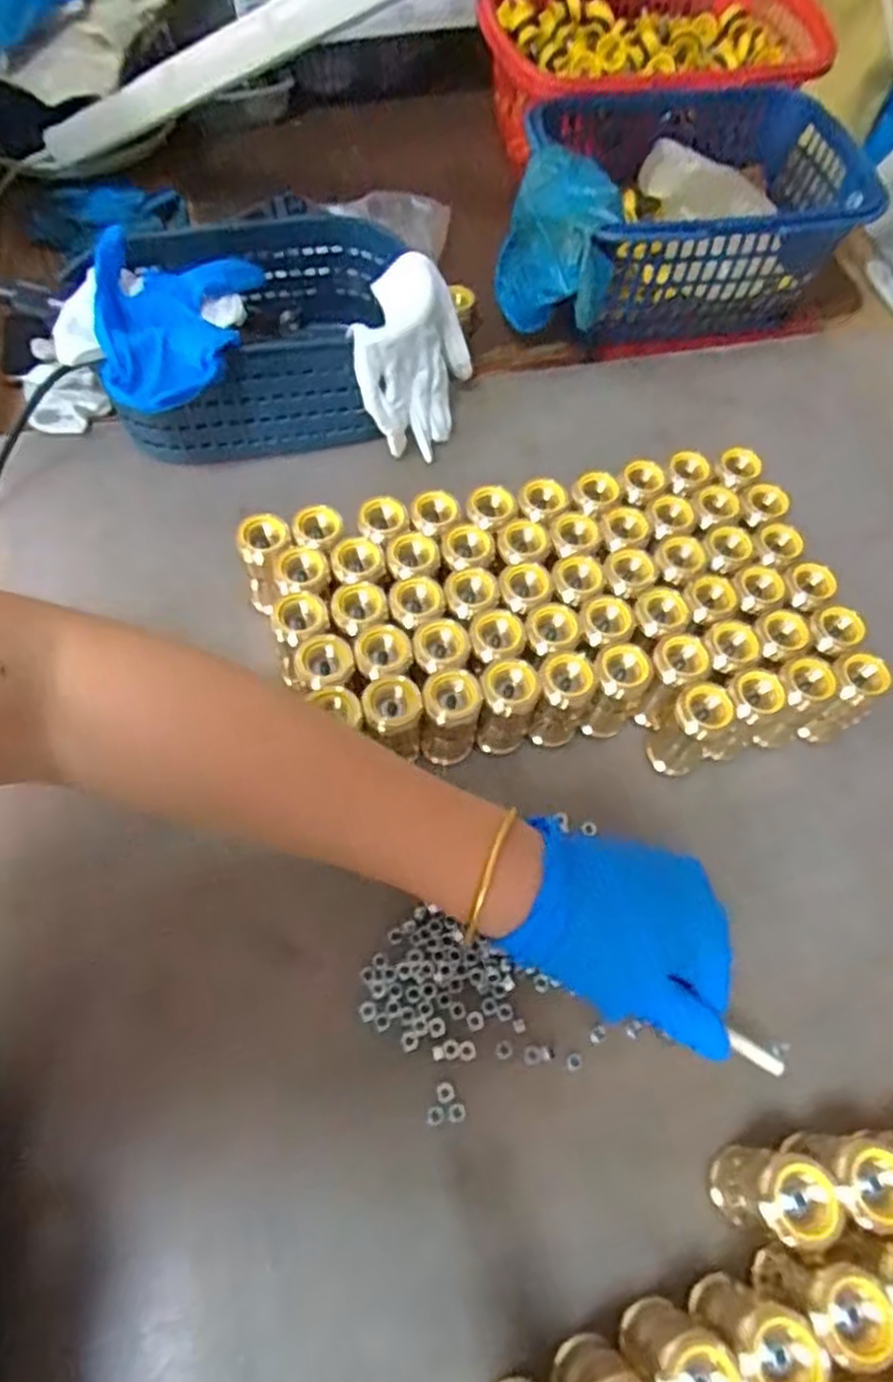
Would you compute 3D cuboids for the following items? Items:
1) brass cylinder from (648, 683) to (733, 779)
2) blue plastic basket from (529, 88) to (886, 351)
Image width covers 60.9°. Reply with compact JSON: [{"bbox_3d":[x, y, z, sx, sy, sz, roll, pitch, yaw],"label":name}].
[{"bbox_3d":[0.139,0.023,0.435,0.029,0.064,0.029,1,62,-1],"label":"brass cylinder"},{"bbox_3d":[0.205,-0.386,0.627,0.235,0.116,0.184,-8,63,-6],"label":"blue plastic basket"}]

